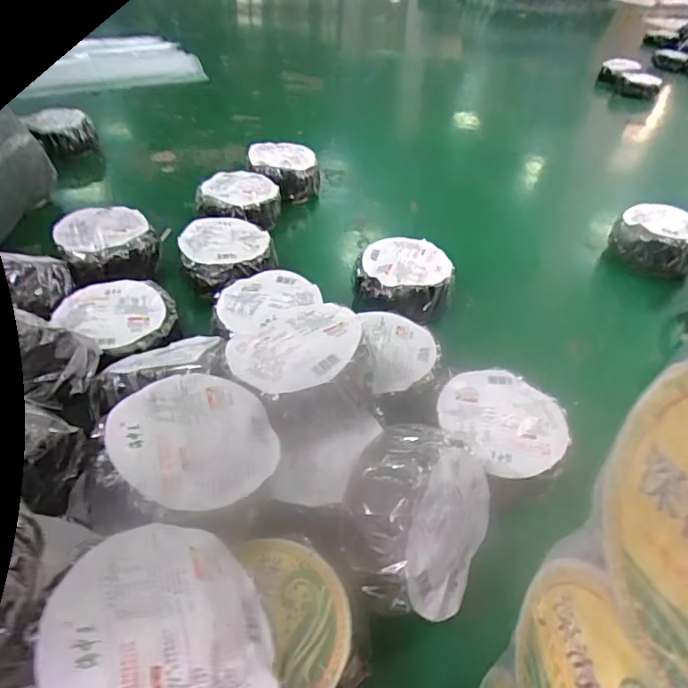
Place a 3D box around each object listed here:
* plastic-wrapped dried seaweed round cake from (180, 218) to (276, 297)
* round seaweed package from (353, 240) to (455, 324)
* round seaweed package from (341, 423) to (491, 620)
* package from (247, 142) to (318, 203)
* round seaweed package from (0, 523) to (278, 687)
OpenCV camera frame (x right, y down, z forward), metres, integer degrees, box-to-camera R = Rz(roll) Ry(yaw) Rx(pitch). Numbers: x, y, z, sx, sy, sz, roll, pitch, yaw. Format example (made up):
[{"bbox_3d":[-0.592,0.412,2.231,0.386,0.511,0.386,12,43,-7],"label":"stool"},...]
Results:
[{"bbox_3d":[-0.215,-0.170,0.931,0.164,0.054,0.183,-8,44,-12],"label":"plastic-wrapped dried seaweed round cake"},{"bbox_3d":[0.108,-0.127,0.912,0.169,0.061,0.169,7,42,4],"label":"round seaweed package"},{"bbox_3d":[0.077,0.177,0.508,0.080,0.159,0.186,-1,36,49],"label":"round seaweed package"},{"bbox_3d":[-0.148,-0.425,1.237,0.170,0.086,0.177,2,42,-2],"label":"package"},{"bbox_3d":[-0.126,0.202,0.331,0.169,0.031,0.162,28,26,-15],"label":"round seaweed package"}]

